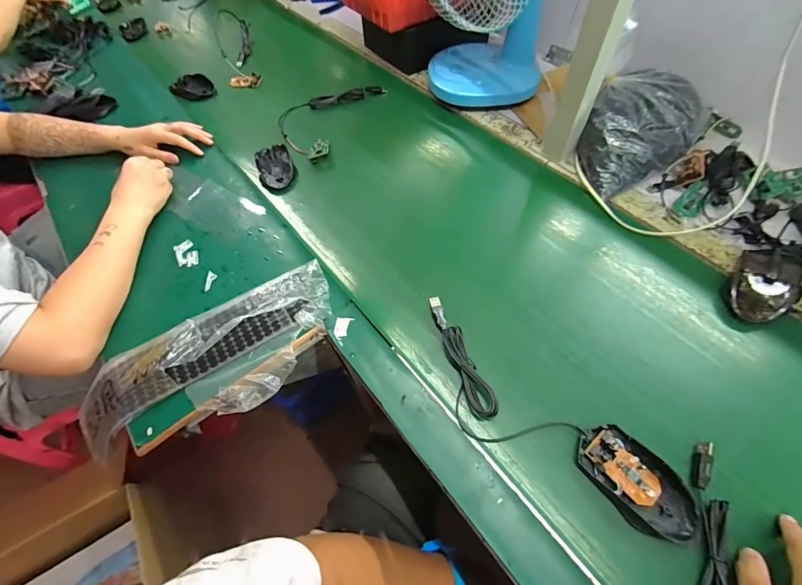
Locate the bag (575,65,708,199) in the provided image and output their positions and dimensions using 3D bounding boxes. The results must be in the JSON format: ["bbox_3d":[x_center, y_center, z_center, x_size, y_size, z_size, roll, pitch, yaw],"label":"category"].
[{"bbox_3d":[0.366,-0.252,0.575,0.217,0.089,0.151,-39,63,-19],"label":"bag"}]

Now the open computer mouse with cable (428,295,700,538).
[{"bbox_3d":[0.137,0.133,0.392,0.326,0.022,0.098,35,66,24],"label":"open computer mouse with cable"}]

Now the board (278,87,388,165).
[{"bbox_3d":[-0.158,-0.353,0.722,0.161,0.019,0.249,21,61,17],"label":"board"}]

